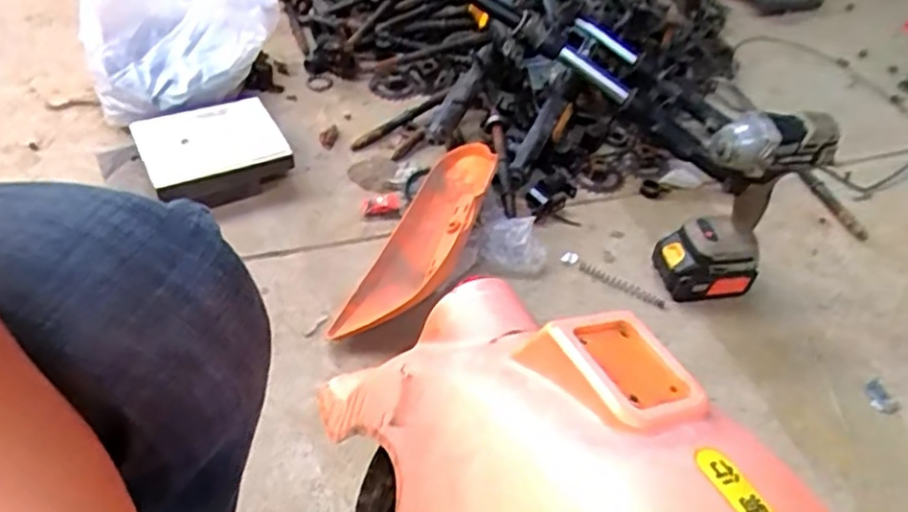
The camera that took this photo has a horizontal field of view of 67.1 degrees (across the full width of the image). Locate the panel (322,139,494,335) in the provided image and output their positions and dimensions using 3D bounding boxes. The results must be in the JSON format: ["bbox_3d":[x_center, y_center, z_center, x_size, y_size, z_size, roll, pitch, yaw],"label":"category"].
[{"bbox_3d":[-0.038,-0.027,0.865,0.103,0.062,0.330,19,47,12],"label":"panel"}]

